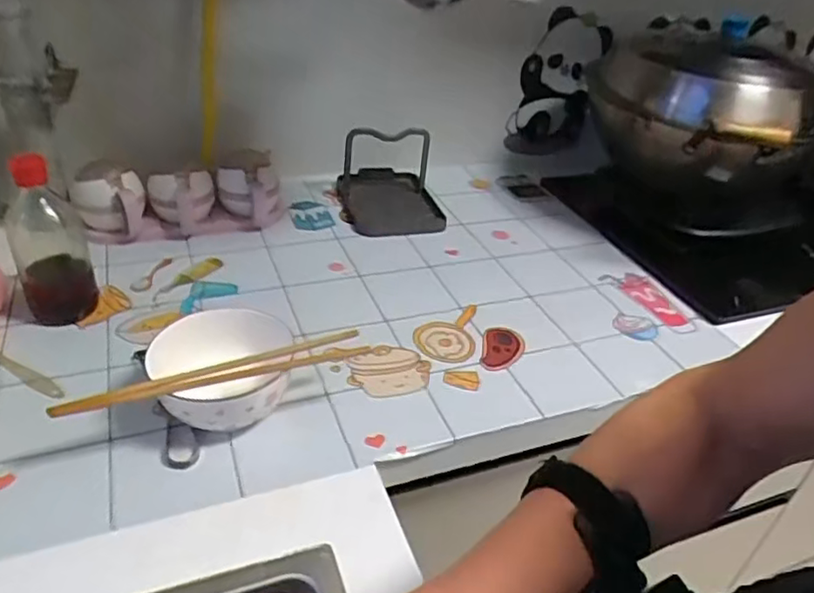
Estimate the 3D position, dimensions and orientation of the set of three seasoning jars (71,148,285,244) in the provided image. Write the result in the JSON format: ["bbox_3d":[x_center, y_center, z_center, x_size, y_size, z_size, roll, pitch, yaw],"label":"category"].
[{"bbox_3d":[-0.312,-0.140,0.860,0.264,0.089,0.091,-8,37,-19],"label":"set of three seasoning jars"}]

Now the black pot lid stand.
[{"bbox_3d":[-0.026,-0.183,0.966,0.154,0.122,0.199,1,35,-7],"label":"black pot lid stand"}]

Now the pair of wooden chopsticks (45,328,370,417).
[{"bbox_3d":[-0.158,0.068,0.530,0.257,0.013,0.029,-12,38,-24],"label":"pair of wooden chopsticks"}]

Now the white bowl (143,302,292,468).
[{"bbox_3d":[-0.172,0.074,0.582,0.124,0.075,0.126,-12,38,-23],"label":"white bowl"}]

